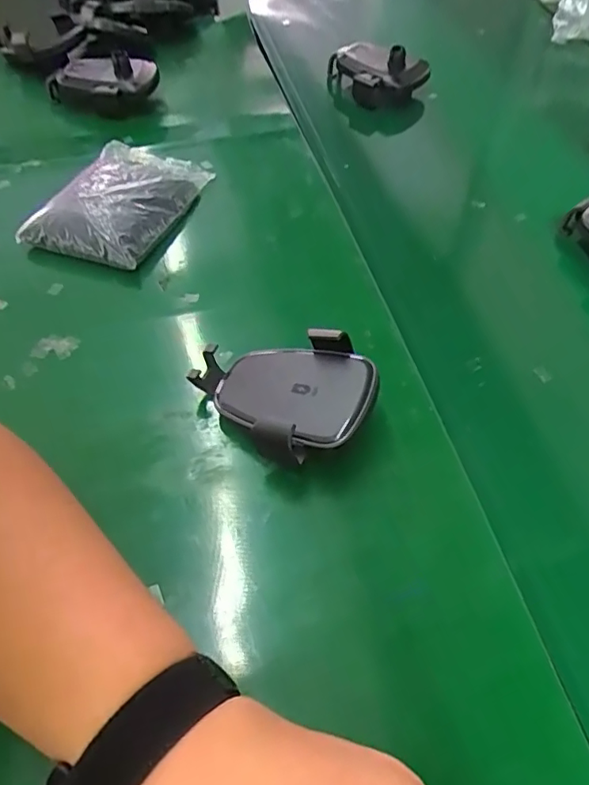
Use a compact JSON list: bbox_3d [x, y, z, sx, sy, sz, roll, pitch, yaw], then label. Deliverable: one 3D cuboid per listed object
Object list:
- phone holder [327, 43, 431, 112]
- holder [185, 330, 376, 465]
[{"bbox_3d":[0.096,-0.371,0.653,0.119,0.053,0.067,6,54,9],"label":"phone holder"},{"bbox_3d":[-0.009,0.003,0.355,0.118,0.044,0.083,9,55,11],"label":"holder"}]

